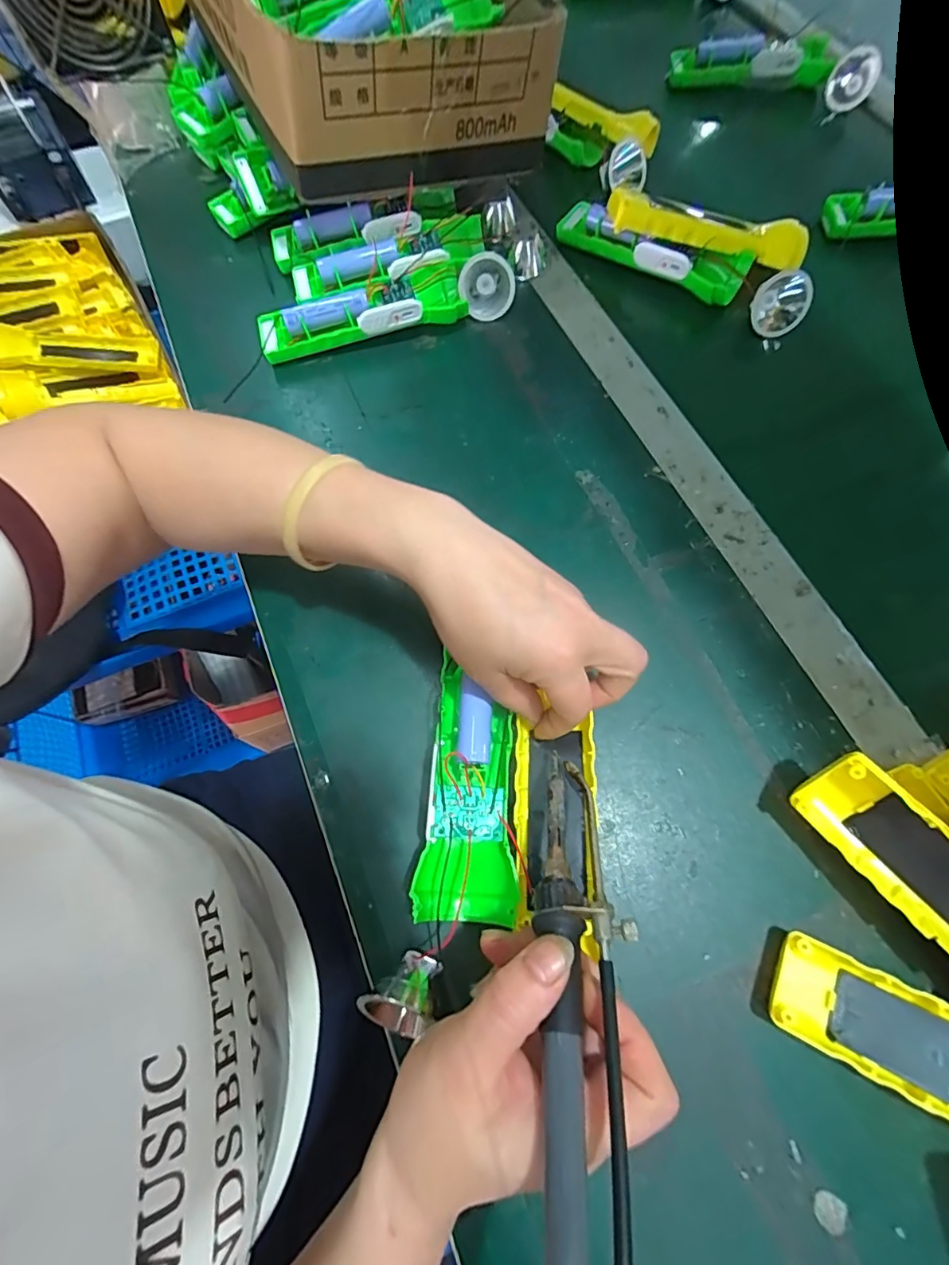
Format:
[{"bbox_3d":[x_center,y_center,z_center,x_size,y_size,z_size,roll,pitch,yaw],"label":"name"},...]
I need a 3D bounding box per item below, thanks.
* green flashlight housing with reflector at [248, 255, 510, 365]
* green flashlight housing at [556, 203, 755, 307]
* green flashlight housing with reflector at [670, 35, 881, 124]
[{"bbox_3d":[-0.068,-0.260,0.402,0.206,0.036,0.046,-14,70,-4],"label":"green flashlight housing with reflector"},{"bbox_3d":[0.148,-0.328,0.425,0.164,0.023,0.049,28,73,11],"label":"green flashlight housing"},{"bbox_3d":[0.313,-0.600,0.532,0.205,0.045,0.056,9,70,5],"label":"green flashlight housing with reflector"}]

